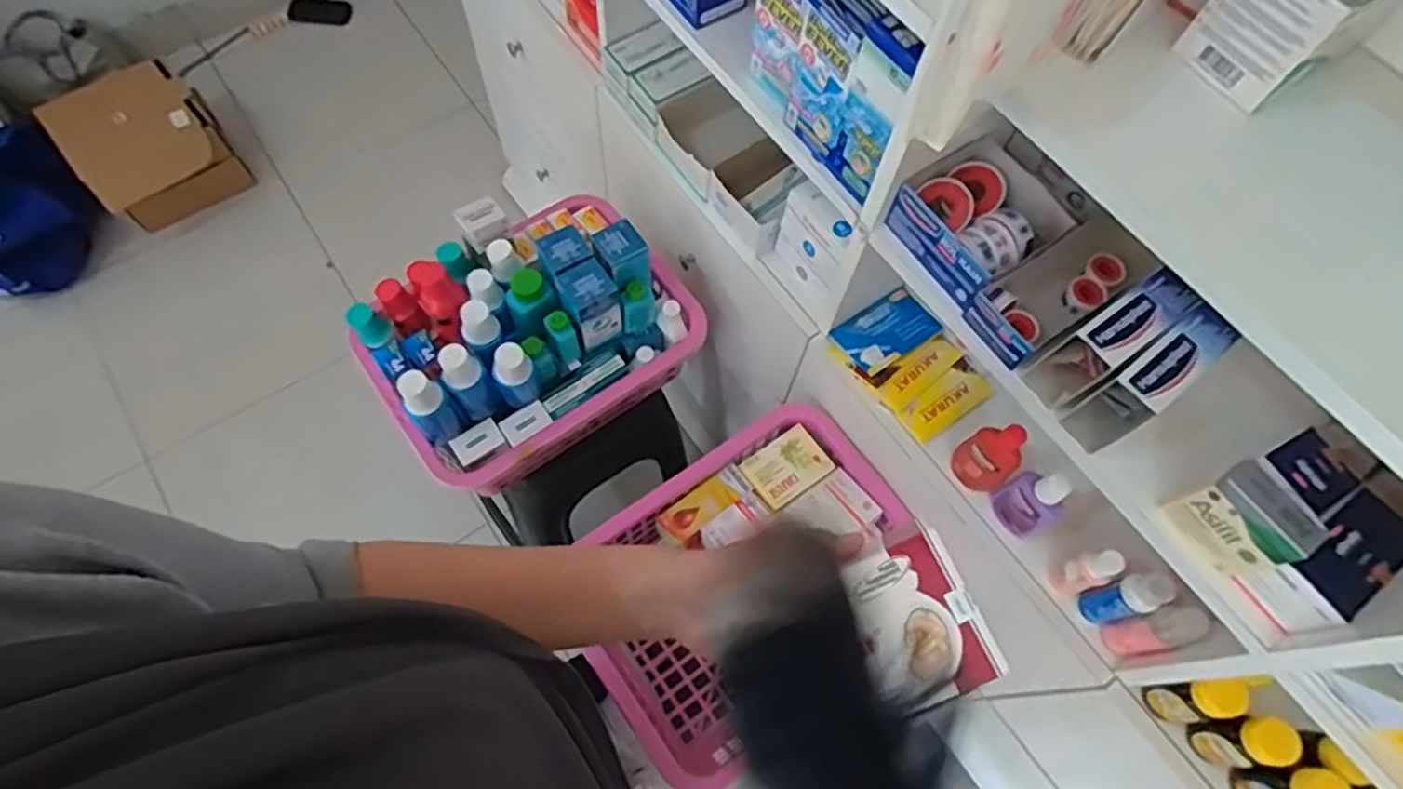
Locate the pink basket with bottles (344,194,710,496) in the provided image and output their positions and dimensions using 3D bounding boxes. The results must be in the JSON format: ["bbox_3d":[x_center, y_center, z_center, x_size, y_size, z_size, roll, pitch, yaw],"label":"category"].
[{"bbox_3d":[-0.231,-0.084,1.001,0.394,0.218,0.295,-33,72,-17],"label":"pink basket with bottles"}]

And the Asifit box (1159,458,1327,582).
[{"bbox_3d":[0.408,0.097,0.568,0.034,0.083,0.070,-32,72,-16],"label":"Asifit box"}]

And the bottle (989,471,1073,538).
[{"bbox_3d":[0.345,0.110,0.773,0.035,0.104,0.058,-27,70,-15],"label":"bottle"}]

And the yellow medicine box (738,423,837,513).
[{"bbox_3d":[0.111,0.094,0.963,0.100,0.028,0.074,-31,71,-16],"label":"yellow medicine box"}]

